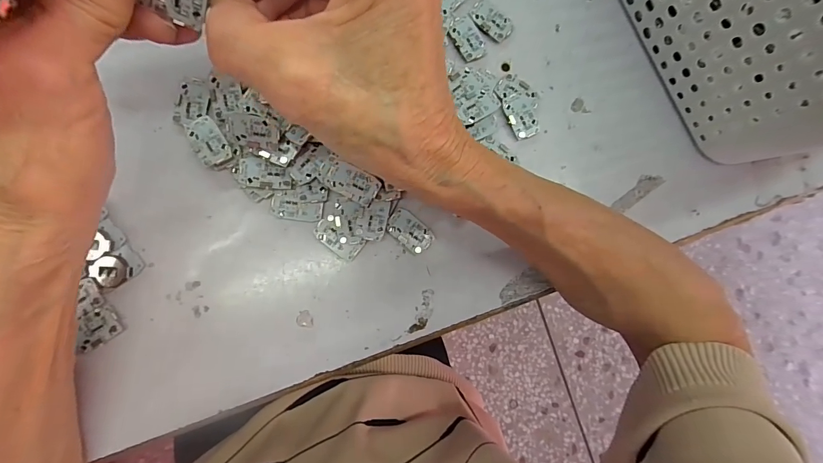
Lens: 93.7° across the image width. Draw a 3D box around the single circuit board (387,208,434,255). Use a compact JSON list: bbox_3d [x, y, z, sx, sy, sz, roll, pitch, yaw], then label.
[{"bbox_3d":[-0.001,0.000,0.240,0.028,0.006,0.019,41,83,-4],"label":"single circuit board"}]

